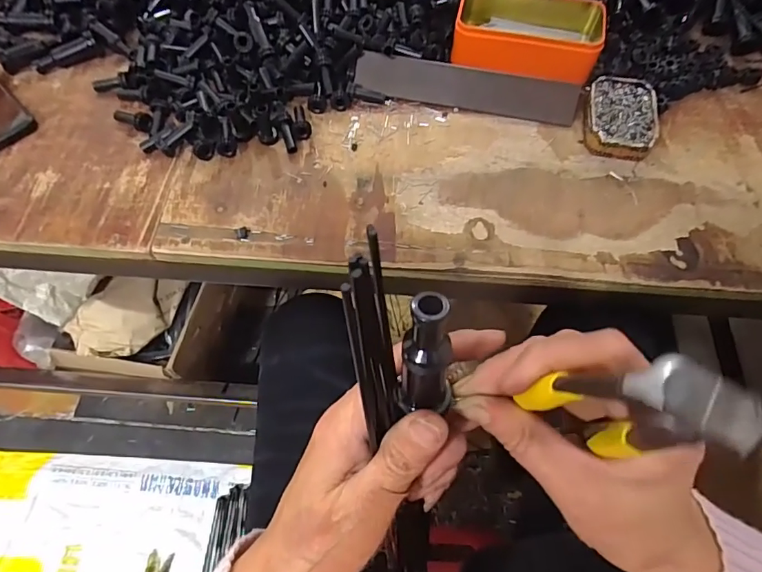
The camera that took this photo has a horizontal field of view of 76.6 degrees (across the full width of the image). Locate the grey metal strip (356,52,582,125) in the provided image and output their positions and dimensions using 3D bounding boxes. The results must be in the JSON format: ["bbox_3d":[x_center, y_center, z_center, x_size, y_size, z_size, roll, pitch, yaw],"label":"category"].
[{"bbox_3d":[0.085,-0.196,0.478,0.215,0.007,0.037,10,106,3],"label":"grey metal strip"}]

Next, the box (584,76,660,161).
[{"bbox_3d":[0.228,-0.161,0.458,0.062,0.018,0.087,9,63,3],"label":"box"}]

